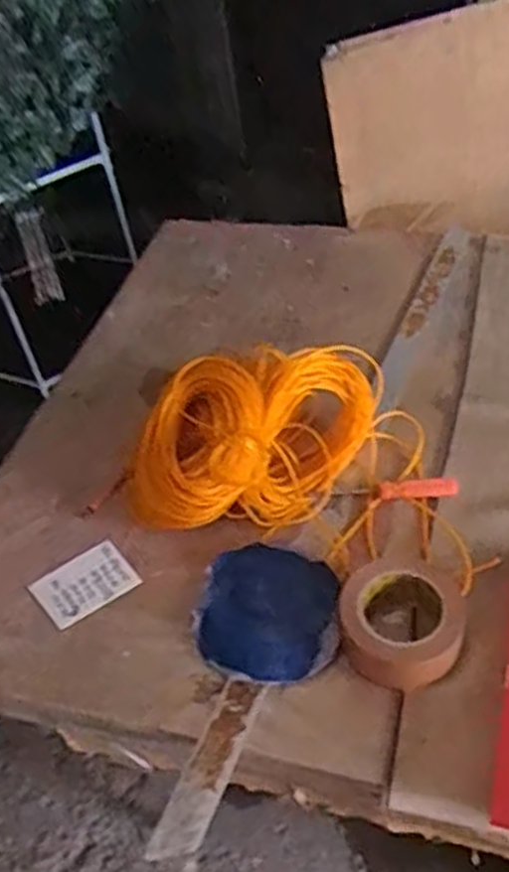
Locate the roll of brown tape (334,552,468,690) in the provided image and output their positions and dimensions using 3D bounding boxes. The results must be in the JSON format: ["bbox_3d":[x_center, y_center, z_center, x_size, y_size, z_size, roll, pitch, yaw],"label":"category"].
[{"bbox_3d":[0.139,0.173,0.745,0.119,0.054,0.115,-4,49,5],"label":"roll of brown tape"}]

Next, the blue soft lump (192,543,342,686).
[{"bbox_3d":[0.013,0.172,0.791,0.140,0.026,0.154,-2,49,6],"label":"blue soft lump"}]

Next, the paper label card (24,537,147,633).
[{"bbox_3d":[-0.184,0.158,0.855,0.100,0.010,0.080,-29,45,-22],"label":"paper label card"}]

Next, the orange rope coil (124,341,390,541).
[{"bbox_3d":[0.009,-0.004,0.907,0.305,0.108,0.202,-34,53,-20],"label":"orange rope coil"}]

